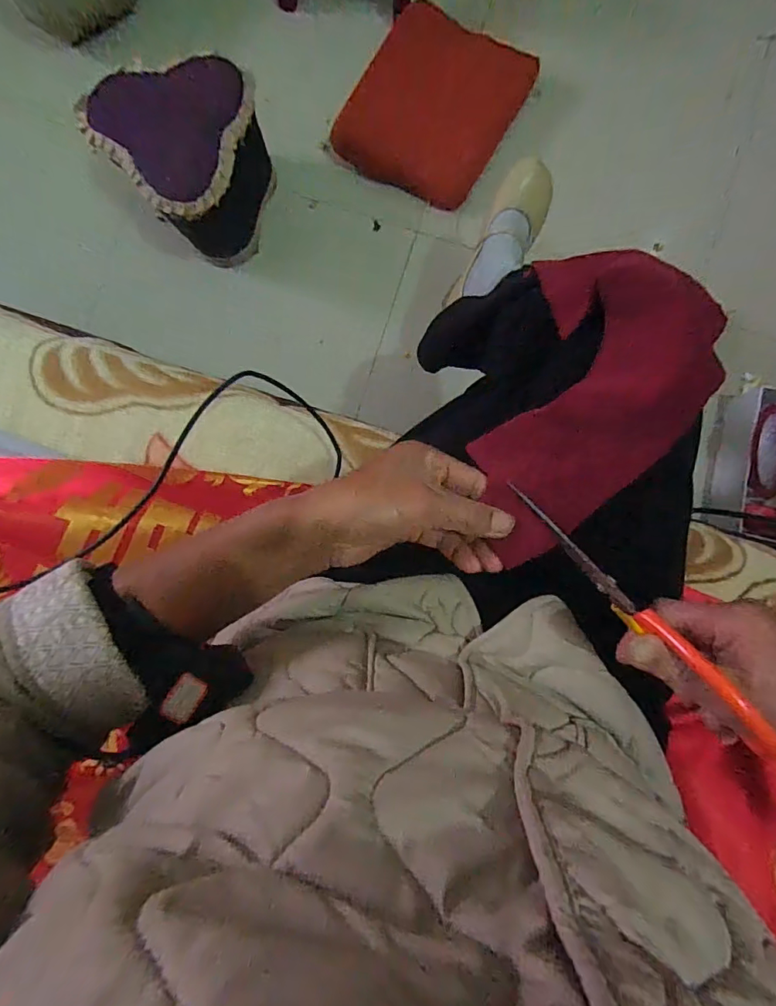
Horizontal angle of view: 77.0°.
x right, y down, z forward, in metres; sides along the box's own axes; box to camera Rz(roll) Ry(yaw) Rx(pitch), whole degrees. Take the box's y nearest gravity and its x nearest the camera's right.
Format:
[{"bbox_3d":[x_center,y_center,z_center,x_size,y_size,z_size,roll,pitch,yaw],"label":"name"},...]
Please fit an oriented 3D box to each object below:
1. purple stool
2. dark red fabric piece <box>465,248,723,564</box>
[{"bbox_3d":[-0.341,-0.629,0.905,0.259,0.239,0.254,0,87,0],"label":"purple stool"},{"bbox_3d":[0.135,-0.064,0.344,0.126,0.057,0.226,30,82,1],"label":"dark red fabric piece"}]

